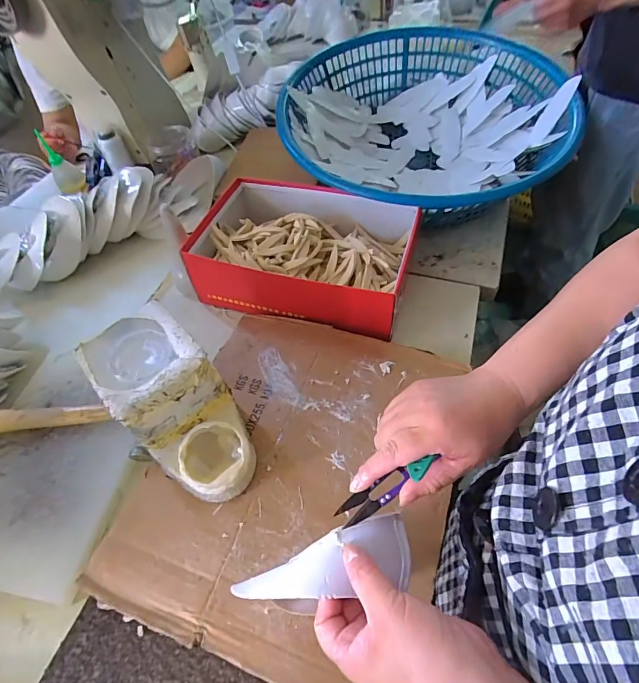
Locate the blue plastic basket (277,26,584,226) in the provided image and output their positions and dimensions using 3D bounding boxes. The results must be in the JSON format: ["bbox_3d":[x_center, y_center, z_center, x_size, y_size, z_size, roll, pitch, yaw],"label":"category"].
[{"bbox_3d":[0.200,-0.411,0.765,0.538,0.146,0.503,-3,53,4],"label":"blue plastic basket"}]

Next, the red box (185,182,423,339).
[{"bbox_3d":[-0.021,-0.155,0.637,0.329,0.085,0.238,13,56,16],"label":"red box"}]

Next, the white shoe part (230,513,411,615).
[{"bbox_3d":[0.004,0.176,0.308,0.139,0.024,0.047,-18,53,-5],"label":"white shoe part"}]

